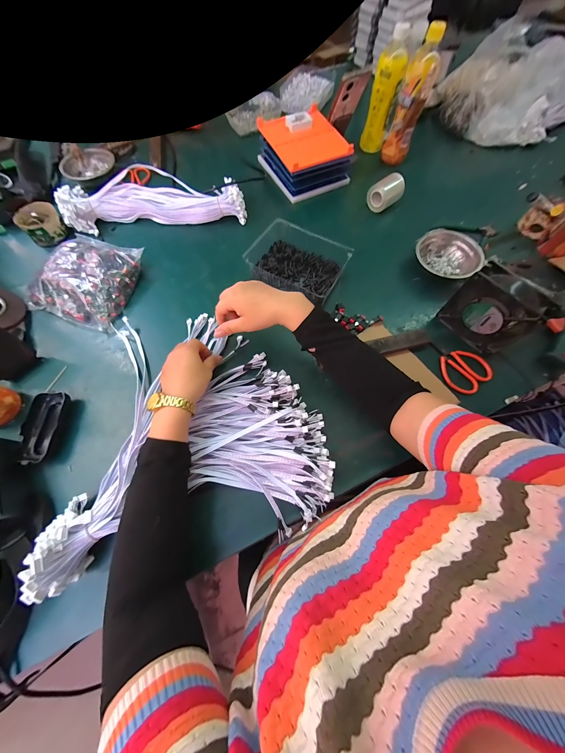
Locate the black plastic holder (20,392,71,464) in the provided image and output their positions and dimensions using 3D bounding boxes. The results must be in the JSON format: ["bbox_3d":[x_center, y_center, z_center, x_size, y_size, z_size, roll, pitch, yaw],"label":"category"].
[{"bbox_3d":[-0.384,0.081,0.390,0.050,0.027,0.108,0,68,1],"label":"black plastic holder"}]

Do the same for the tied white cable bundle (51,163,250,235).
[{"bbox_3d":[-0.291,-0.404,0.560,0.401,0.071,0.105,-6,69,-1],"label":"tied white cable bundle"}]

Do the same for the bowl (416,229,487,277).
[{"bbox_3d":[0.344,-0.251,0.513,0.125,0.041,0.125,0,68,1],"label":"bowl"}]

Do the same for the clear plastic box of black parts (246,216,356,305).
[{"bbox_3d":[0.029,-0.230,0.501,0.187,0.063,0.138,28,71,11],"label":"clear plastic box of black parts"}]

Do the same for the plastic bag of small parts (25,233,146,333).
[{"bbox_3d":[-0.395,-0.200,0.489,0.180,0.049,0.188,16,70,7],"label":"plastic bag of small parts"}]

